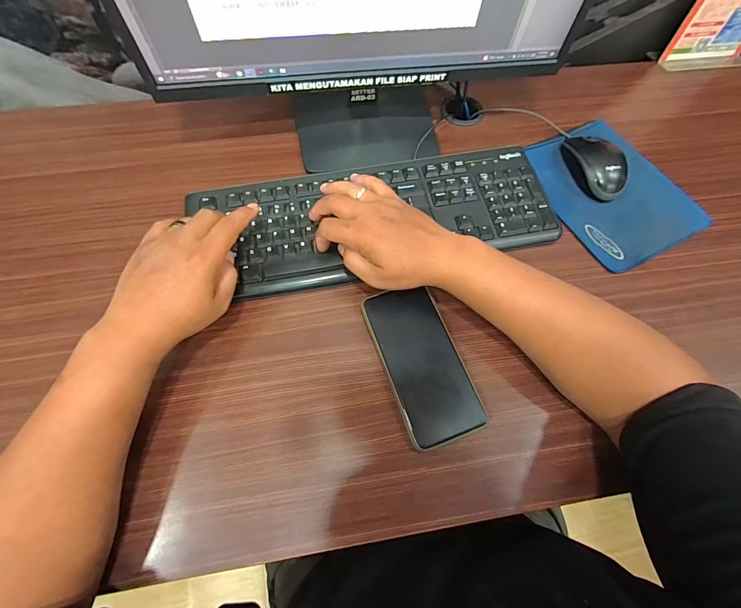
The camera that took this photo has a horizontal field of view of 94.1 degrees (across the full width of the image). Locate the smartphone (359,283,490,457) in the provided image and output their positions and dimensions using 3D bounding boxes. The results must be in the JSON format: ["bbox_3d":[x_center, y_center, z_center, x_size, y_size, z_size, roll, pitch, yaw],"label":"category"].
[{"bbox_3d":[0.053,0.059,0.358,0.076,0.011,0.159,-19,69,-9],"label":"smartphone"}]

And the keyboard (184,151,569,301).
[{"bbox_3d":[0.010,-0.110,0.423,0.417,0.020,0.154,-12,68,-6],"label":"keyboard"}]

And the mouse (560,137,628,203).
[{"bbox_3d":[0.299,-0.184,0.454,0.056,0.031,0.099,-12,68,-6],"label":"mouse"}]

